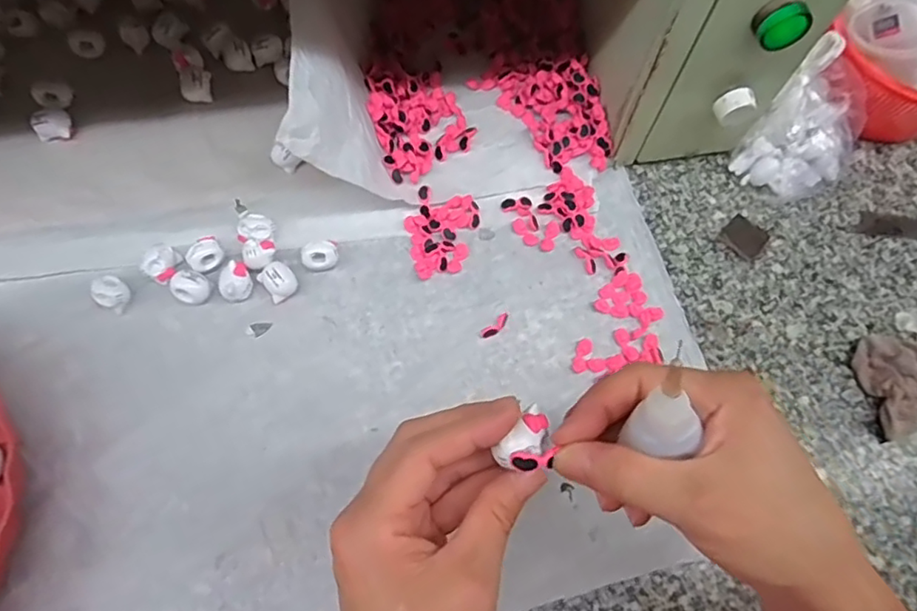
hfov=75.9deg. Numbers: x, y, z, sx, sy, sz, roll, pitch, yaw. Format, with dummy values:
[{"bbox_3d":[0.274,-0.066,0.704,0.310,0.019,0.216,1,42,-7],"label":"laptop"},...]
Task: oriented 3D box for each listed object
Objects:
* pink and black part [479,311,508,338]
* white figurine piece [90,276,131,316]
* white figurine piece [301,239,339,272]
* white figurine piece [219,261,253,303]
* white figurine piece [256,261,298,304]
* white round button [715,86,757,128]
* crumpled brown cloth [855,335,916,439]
[{"bbox_3d":[0.026,0.014,0.411,0.024,0.007,0.008,-37,73,-16],"label":"pink and black part"},{"bbox_3d":[-0.235,-0.008,0.401,0.023,0.017,0.020,41,73,12],"label":"white figurine piece"},{"bbox_3d":[-0.098,-0.034,0.418,0.024,0.018,0.018,-6,69,-5],"label":"white figurine piece"},{"bbox_3d":[-0.154,-0.015,0.408,0.022,0.019,0.022,1,69,-2],"label":"white figurine piece"},{"bbox_3d":[-0.125,-0.017,0.409,0.022,0.019,0.026,-28,73,-12],"label":"white figurine piece"},{"bbox_3d":[0.184,-0.133,0.393,0.024,0.023,0.013,-1,69,-3],"label":"white round button"},{"bbox_3d":[0.307,0.052,0.394,0.058,0.029,0.066,-1,69,-3],"label":"crumpled brown cloth"}]

